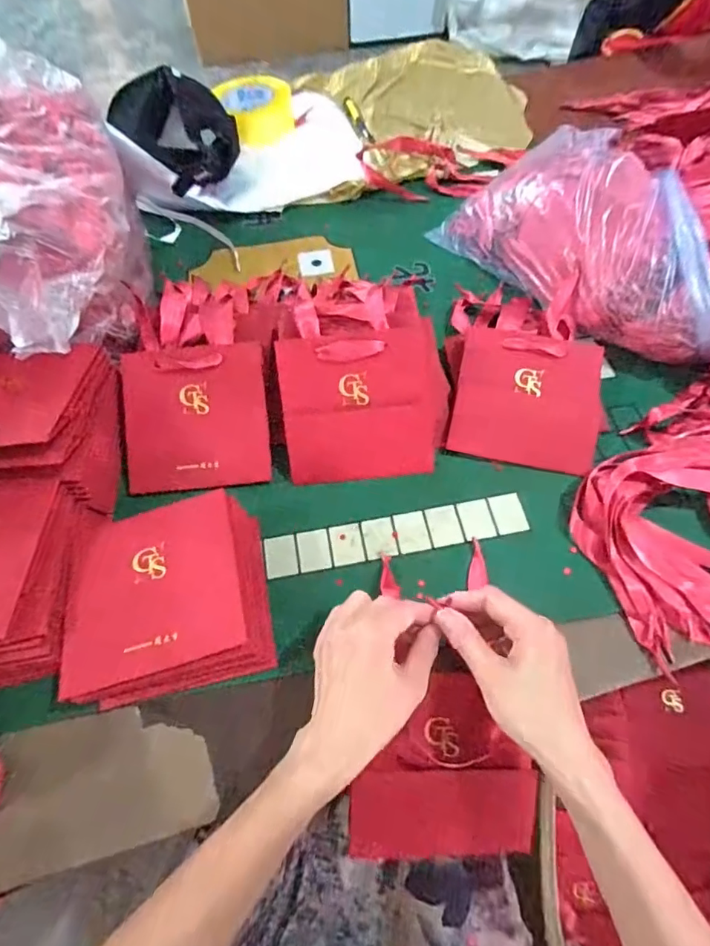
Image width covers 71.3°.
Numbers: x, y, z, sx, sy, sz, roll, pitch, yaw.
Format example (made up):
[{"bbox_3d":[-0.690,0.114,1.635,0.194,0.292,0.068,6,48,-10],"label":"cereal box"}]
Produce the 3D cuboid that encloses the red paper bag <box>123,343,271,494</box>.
[{"bbox_3d":[-0.158,-0.054,0.493,0.141,0.013,0.140,-3,89,-5],"label":"red paper bag"}]

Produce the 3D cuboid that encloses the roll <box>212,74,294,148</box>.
[{"bbox_3d":[-0.142,-0.551,0.753,0.103,0.046,0.112,-1,62,1],"label":"roll"}]

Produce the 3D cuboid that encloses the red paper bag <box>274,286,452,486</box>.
[{"bbox_3d":[0.010,-0.074,0.487,0.160,0.031,0.160,-5,99,-2],"label":"red paper bag"}]

